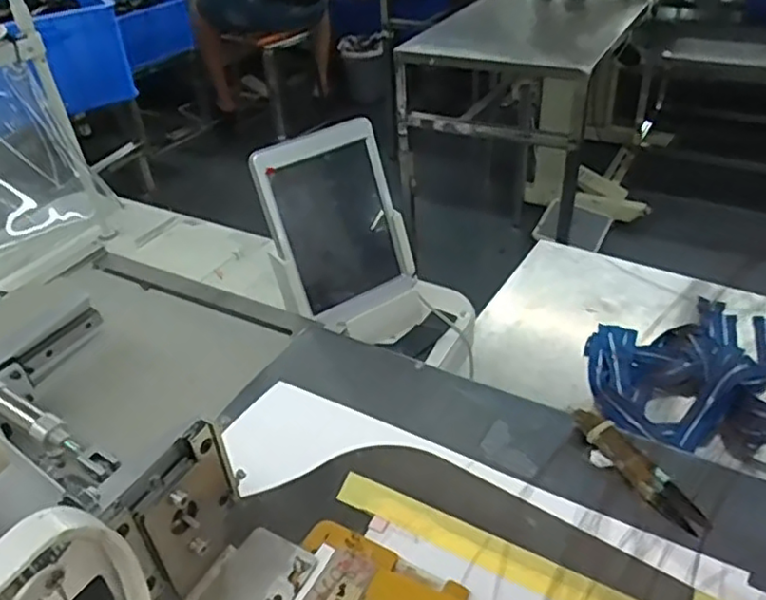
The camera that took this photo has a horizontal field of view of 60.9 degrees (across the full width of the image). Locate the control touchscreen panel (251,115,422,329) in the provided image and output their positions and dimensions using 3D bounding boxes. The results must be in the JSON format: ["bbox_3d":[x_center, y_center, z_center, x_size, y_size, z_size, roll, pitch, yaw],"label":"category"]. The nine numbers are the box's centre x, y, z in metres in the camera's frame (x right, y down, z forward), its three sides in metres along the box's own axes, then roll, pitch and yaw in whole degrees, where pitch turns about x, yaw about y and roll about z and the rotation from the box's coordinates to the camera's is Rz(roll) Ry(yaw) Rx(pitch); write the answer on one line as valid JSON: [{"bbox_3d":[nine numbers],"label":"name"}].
[{"bbox_3d":[-0.053,-0.081,0.722,0.158,0.212,0.027,-28,26,-22],"label":"control touchscreen panel"}]

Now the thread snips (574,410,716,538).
[{"bbox_3d":[0.177,0.117,0.460,0.026,0.017,0.112,-25,42,-25],"label":"thread snips"}]

